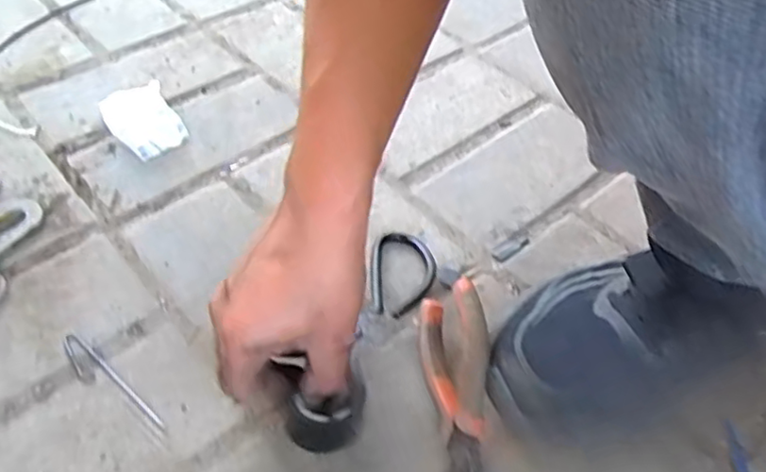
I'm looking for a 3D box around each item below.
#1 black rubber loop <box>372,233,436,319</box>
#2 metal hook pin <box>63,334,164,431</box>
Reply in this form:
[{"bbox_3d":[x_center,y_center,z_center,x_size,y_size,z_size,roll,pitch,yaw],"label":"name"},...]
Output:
[{"bbox_3d":[0.015,0.026,0.456,0.044,0.011,0.080,1,40,0],"label":"black rubber loop"},{"bbox_3d":[-0.174,0.092,0.403,0.097,0.004,0.016,34,55,23],"label":"metal hook pin"}]

